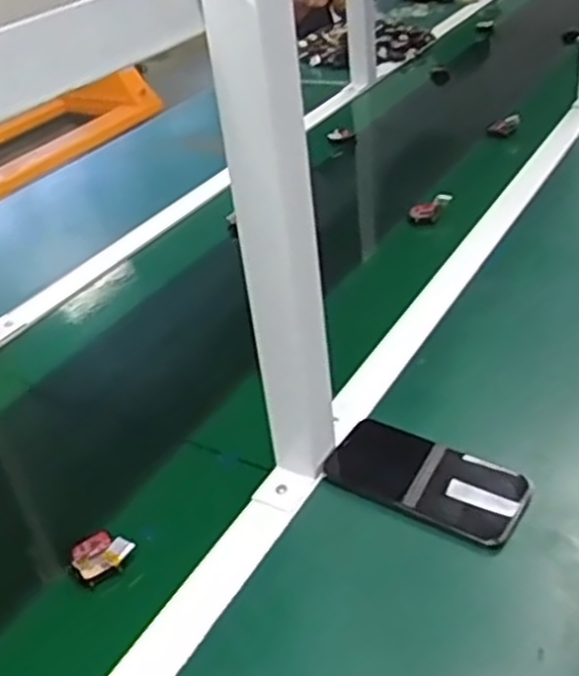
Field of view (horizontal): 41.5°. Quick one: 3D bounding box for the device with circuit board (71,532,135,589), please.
[{"bbox_3d":[-0.148,0.171,0.603,0.041,0.019,0.041,-30,41,-30],"label":"device with circuit board"}]

